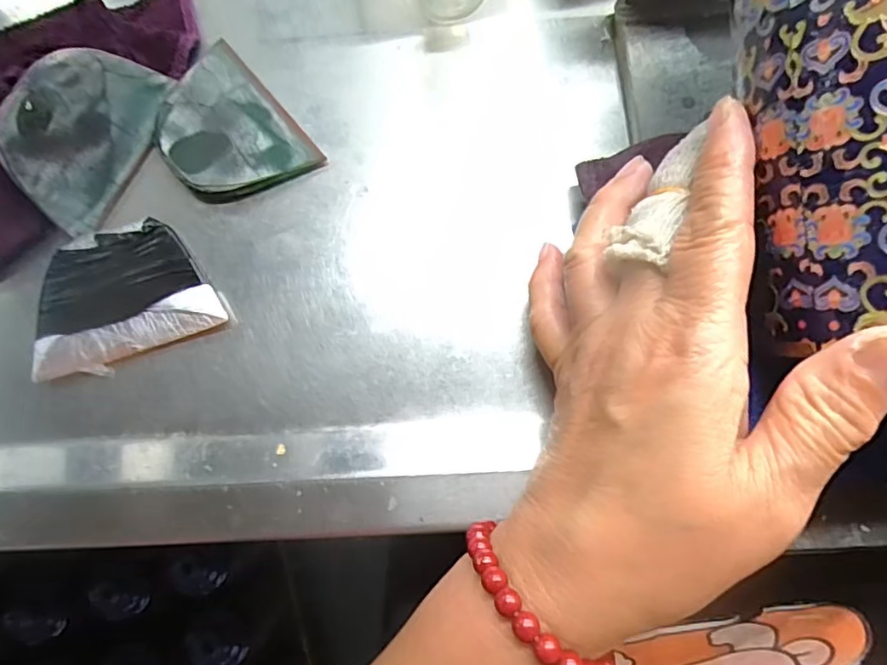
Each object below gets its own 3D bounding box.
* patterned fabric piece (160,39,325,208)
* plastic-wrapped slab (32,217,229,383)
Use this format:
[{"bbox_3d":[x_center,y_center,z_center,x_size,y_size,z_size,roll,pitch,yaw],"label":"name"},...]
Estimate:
[{"bbox_3d":[-0.105,-0.096,0.273,0.059,0.006,0.082,-40,83,-3],"label":"patterned fabric piece"},{"bbox_3d":[-0.149,-0.017,0.259,0.081,0.008,0.062,-25,83,-1],"label":"plastic-wrapped slab"}]

